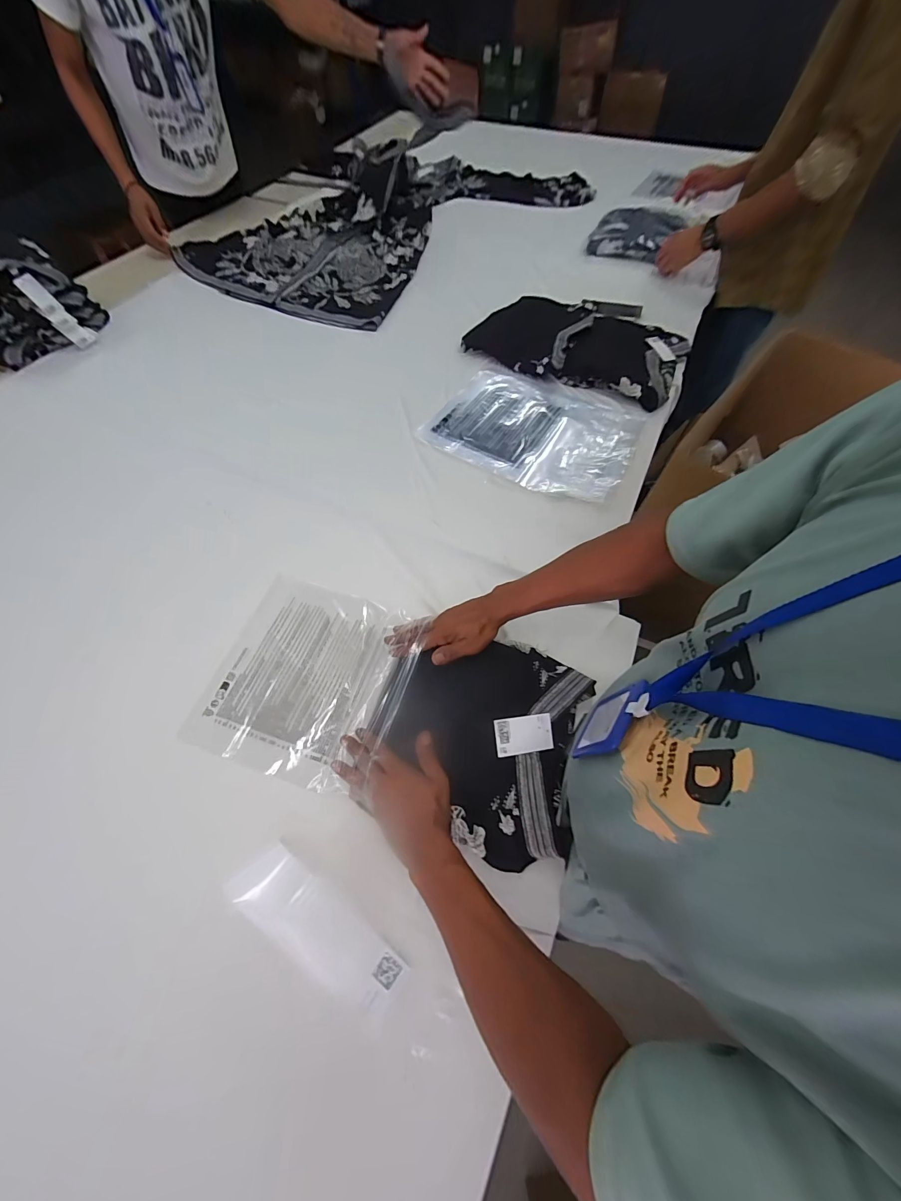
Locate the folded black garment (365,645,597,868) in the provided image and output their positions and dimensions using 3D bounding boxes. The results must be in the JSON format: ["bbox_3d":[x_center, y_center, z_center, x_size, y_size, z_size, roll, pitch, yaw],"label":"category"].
[{"bbox_3d":[0.036,0.166,0.504,0.258,0.050,0.259,22,64,3],"label":"folded black garment"}]

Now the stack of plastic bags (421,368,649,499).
[{"bbox_3d":[0.177,-0.374,0.826,0.416,0.021,0.307,27,66,15],"label":"stack of plastic bags"}]

